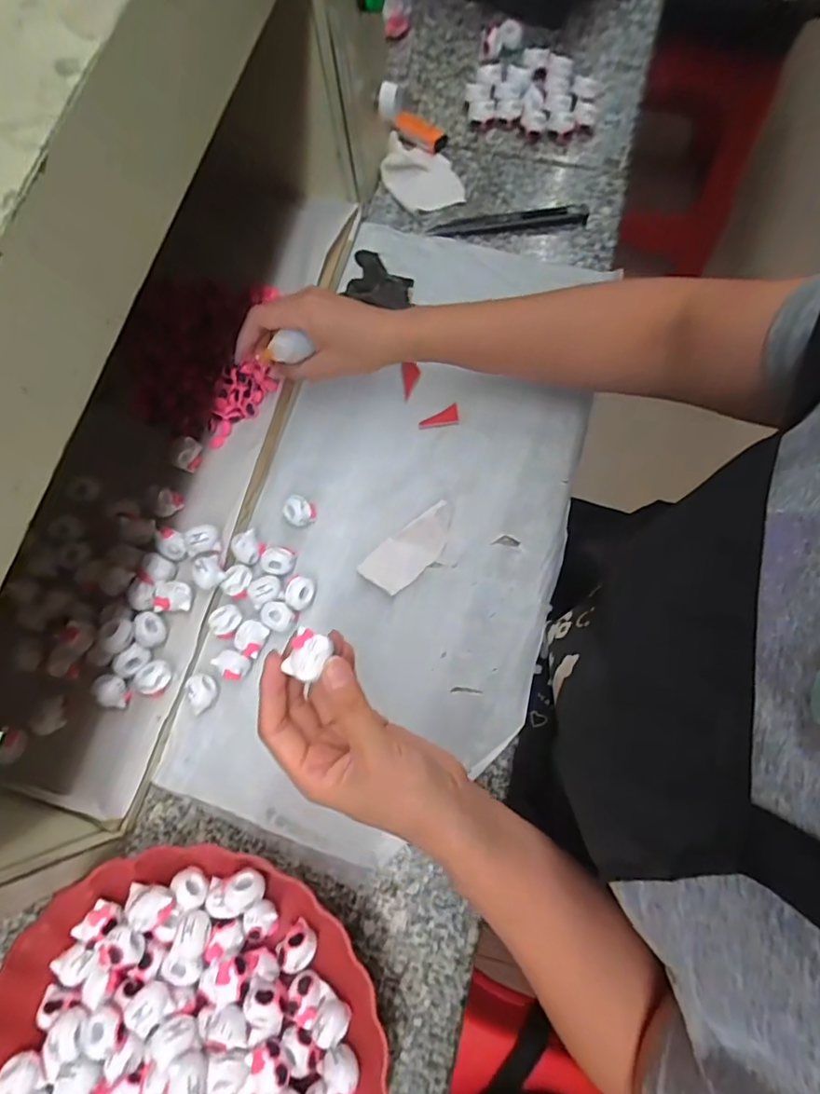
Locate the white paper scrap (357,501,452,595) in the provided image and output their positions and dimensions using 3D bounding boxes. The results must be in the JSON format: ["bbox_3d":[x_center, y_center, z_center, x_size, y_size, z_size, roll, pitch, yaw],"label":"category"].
[{"bbox_3d":[0.002,0.001,0.424,0.079,0.018,0.035,-40,77,-9],"label":"white paper scrap"}]

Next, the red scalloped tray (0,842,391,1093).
[{"bbox_3d":[-0.139,0.309,0.337,0.225,0.049,0.229,-24,76,-5],"label":"red scalloped tray"}]

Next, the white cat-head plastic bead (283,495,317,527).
[{"bbox_3d":[-0.085,-0.028,0.438,0.023,0.023,0.022,0,75,2],"label":"white cat-head plastic bead"}]

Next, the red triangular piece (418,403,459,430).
[{"bbox_3d":[0.023,-0.105,0.462,0.033,0.007,0.016,-13,75,-2],"label":"red triangular piece"}]

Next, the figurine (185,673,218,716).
[{"bbox_3d":[-0.150,0.104,0.405,0.022,0.017,0.025,-23,75,-4],"label":"figurine"}]

